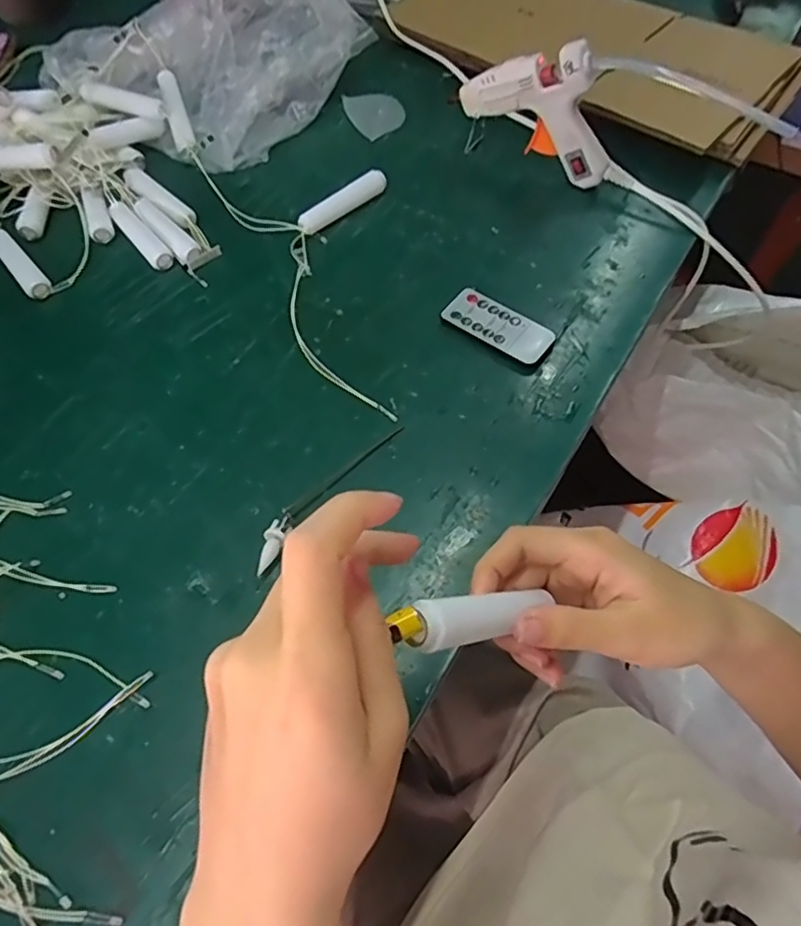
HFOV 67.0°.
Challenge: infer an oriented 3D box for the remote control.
[{"bbox_3d":[0.075,-0.104,0.459,0.083,0.009,0.043,33,66,19],"label":"remote control"}]

